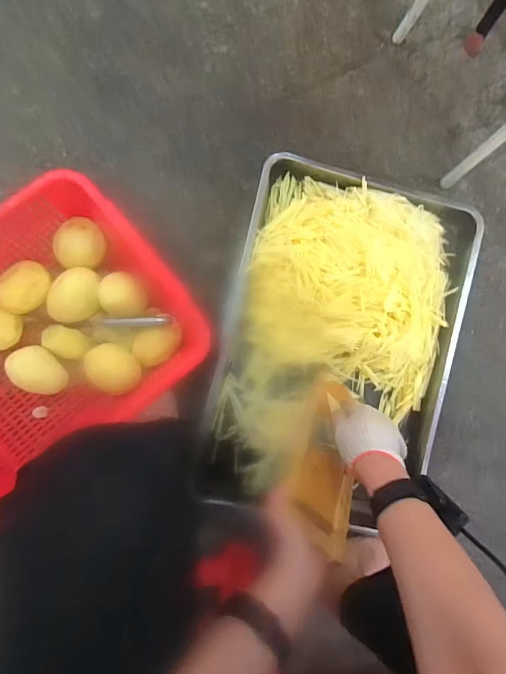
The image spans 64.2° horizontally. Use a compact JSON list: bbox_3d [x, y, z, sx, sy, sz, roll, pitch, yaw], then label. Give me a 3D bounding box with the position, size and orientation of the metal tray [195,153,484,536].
[{"bbox_3d":[0.142,0.012,0.654,0.363,0.058,0.547,13,87,-8],"label":"metal tray"}]

